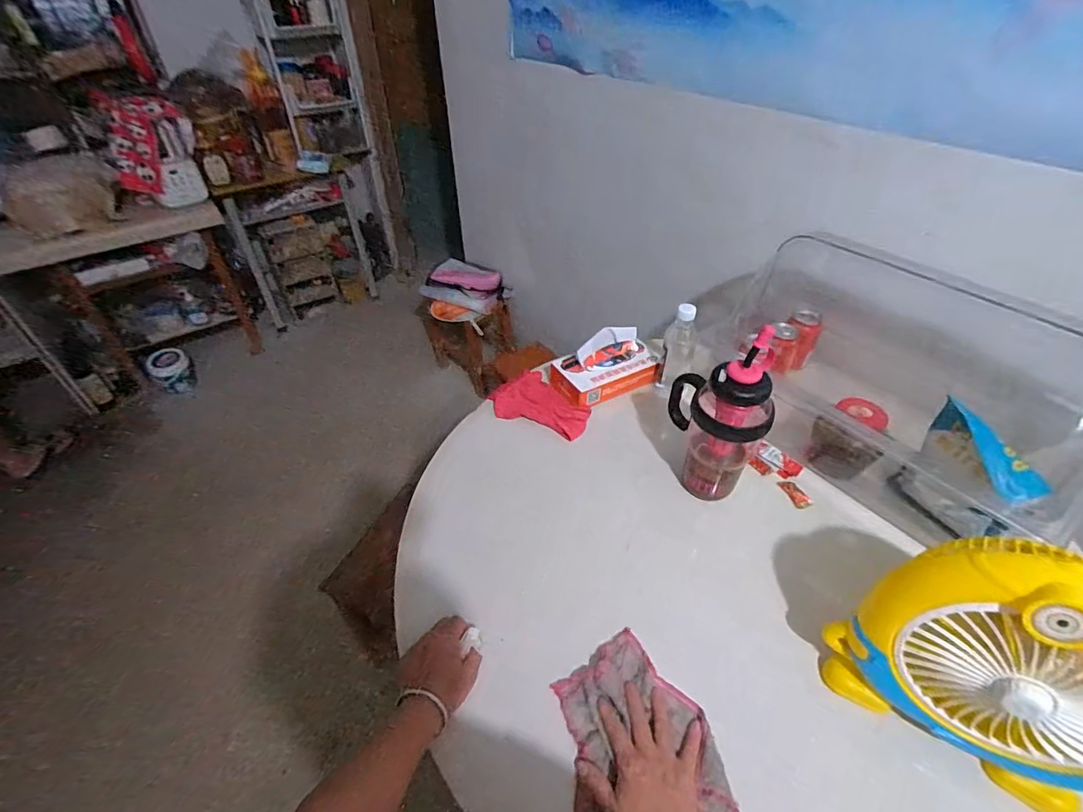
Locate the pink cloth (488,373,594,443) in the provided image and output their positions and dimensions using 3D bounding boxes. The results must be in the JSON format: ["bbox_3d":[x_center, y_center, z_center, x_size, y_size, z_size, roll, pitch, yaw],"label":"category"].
[{"bbox_3d":[-0.004,0.002,0.936,0.121,0.018,0.191,-34,52,-30],"label":"pink cloth"}]

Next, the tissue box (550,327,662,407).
[{"bbox_3d":[0.129,-0.087,0.977,0.214,0.085,0.116,-22,47,-21],"label":"tissue box"}]

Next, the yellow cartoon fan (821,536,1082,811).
[{"bbox_3d":[0.453,0.251,0.481,0.238,0.266,0.107,32,52,30],"label":"yellow cartoon fan"}]

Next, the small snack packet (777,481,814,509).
[{"bbox_3d":[0.410,0.142,0.794,0.031,0.005,0.058,-12,44,-13],"label":"small snack packet"}]

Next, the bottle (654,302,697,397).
[{"bbox_3d":[0.253,-0.089,0.927,0.059,0.192,0.062,14,45,15],"label":"bottle"}]

